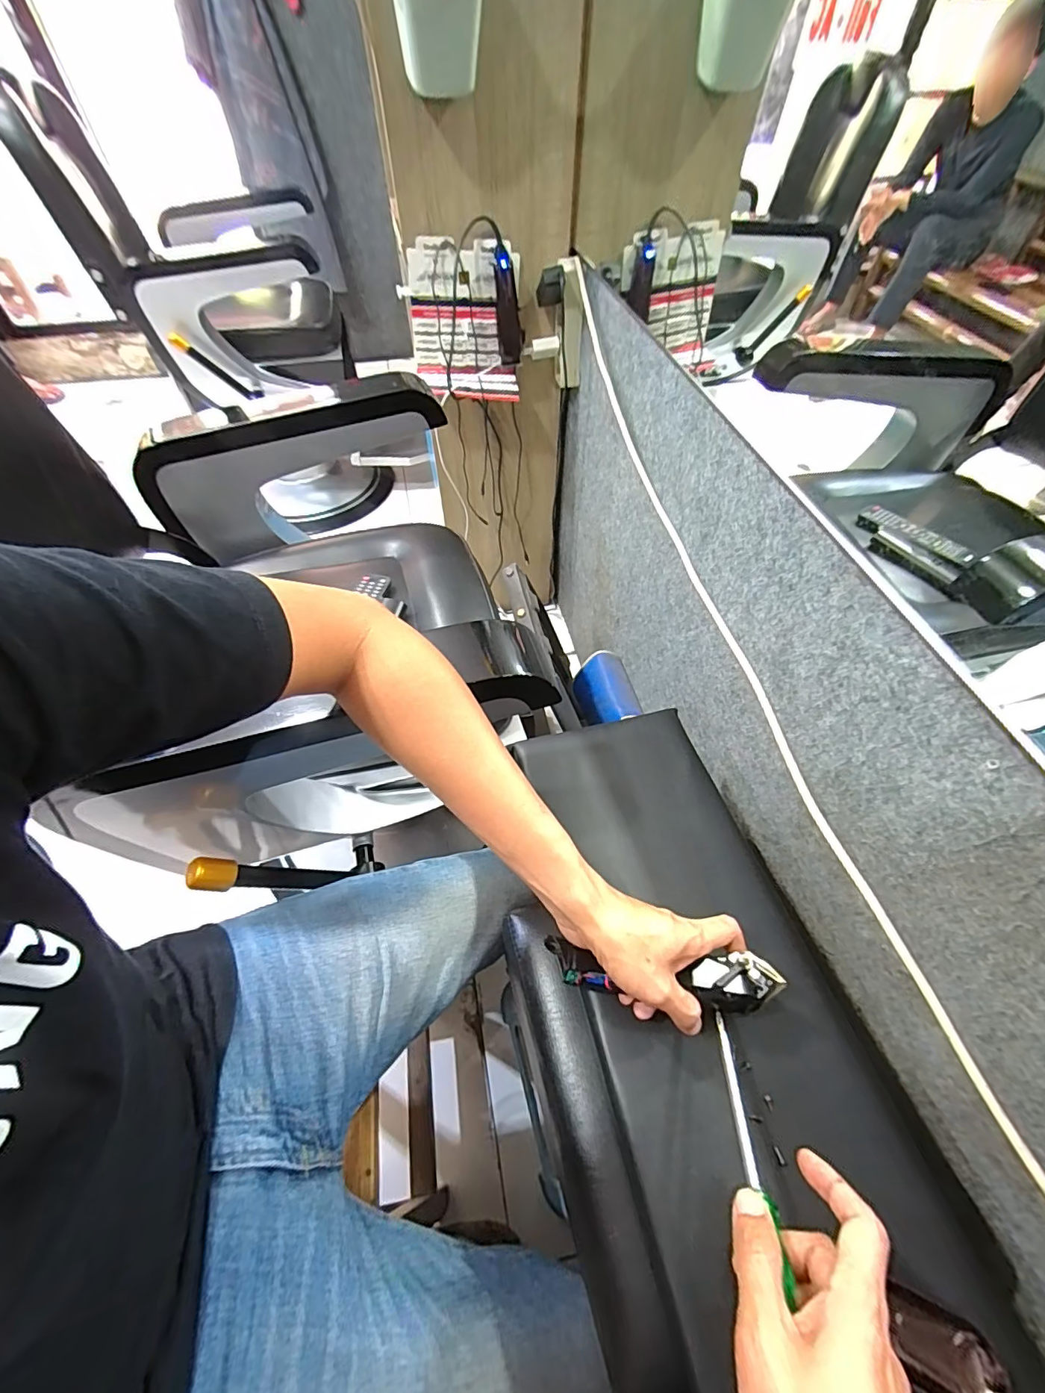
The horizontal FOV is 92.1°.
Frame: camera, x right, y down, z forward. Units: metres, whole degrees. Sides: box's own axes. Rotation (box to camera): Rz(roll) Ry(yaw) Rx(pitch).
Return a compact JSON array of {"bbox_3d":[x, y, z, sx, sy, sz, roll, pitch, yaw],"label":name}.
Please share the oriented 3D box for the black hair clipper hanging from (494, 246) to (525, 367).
[{"bbox_3d":[-0.022,-0.711,0.929,0.048,0.165,0.035,-5,55,-3],"label":"black hair clipper hanging"}]

